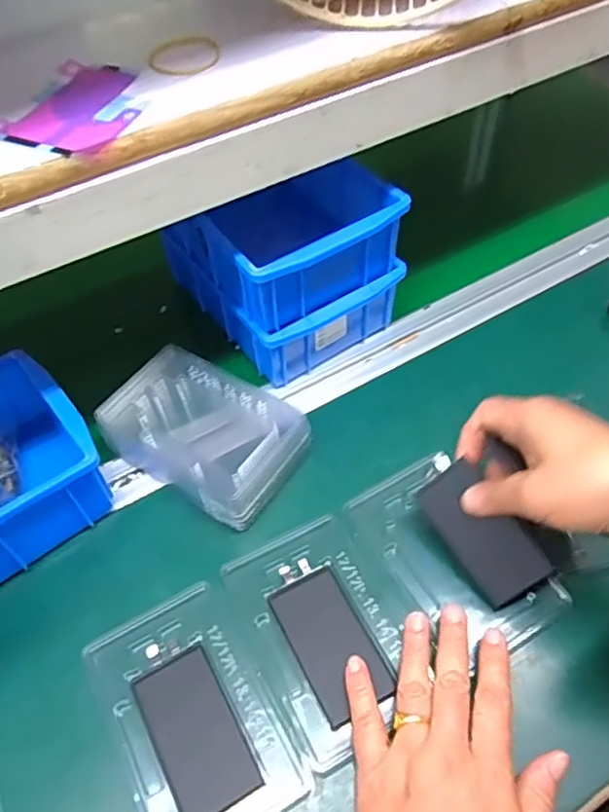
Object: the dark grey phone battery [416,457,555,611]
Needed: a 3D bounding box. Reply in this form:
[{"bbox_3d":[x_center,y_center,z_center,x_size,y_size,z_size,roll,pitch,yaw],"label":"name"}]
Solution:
[{"bbox_3d":[0.109,0.077,0.384,0.044,0.004,0.084,-37,77,13],"label":"dark grey phone battery"}]

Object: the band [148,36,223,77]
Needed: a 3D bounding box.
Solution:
[{"bbox_3d":[-0.066,-0.198,0.356,0.043,0.006,0.036,-30,57,-19],"label":"band"}]

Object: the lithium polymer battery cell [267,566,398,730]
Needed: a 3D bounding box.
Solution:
[{"bbox_3d":[0.016,0.138,0.372,0.045,0.008,0.082,-23,60,-17],"label":"lithium polymer battery cell"}]

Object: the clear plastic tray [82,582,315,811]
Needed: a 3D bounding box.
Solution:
[{"bbox_3d":[-0.063,0.171,0.349,0.084,0.005,0.131,-26,55,-16],"label":"clear plastic tray"}]

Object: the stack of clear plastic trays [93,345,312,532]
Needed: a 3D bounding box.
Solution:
[{"bbox_3d":[-0.073,0.015,0.449,0.136,0.030,0.088,28,59,22],"label":"stack of clear plastic trays"}]

